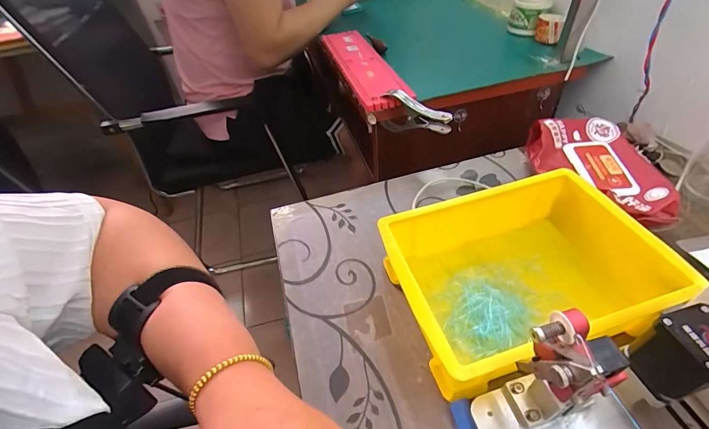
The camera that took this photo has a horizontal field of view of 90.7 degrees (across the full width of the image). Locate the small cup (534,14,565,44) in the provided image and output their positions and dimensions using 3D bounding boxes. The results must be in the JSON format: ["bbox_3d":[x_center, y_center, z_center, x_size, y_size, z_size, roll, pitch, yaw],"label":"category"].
[{"bbox_3d":[0.369,-0.354,0.672,0.041,0.043,0.038,12,47,19],"label":"small cup"}]

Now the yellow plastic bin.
[{"bbox_3d":[0.172,0.055,0.366,0.257,0.076,0.176,-18,46,-10],"label":"yellow plastic bin"}]

